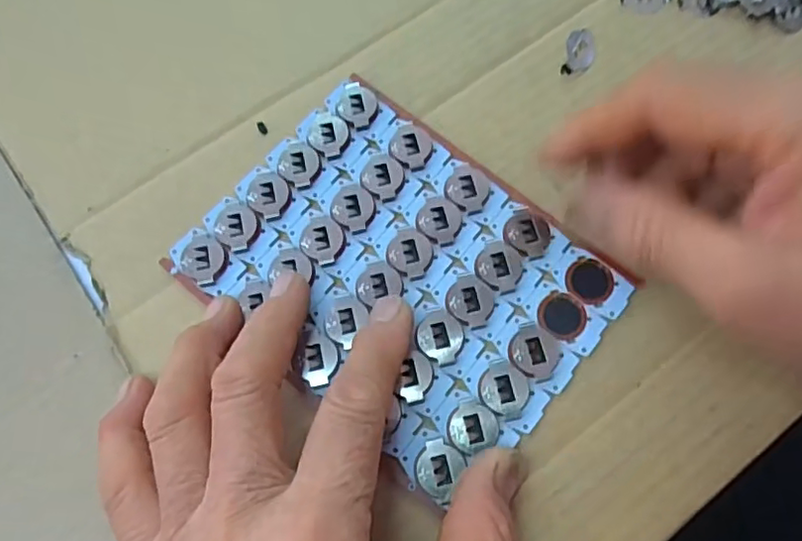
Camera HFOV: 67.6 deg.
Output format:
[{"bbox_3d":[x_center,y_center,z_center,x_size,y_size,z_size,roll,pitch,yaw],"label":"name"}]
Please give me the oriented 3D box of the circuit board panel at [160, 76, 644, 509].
[{"bbox_3d":[-0.001,0.000,0.233,0.145,0.007,0.109,38,75,14],"label":"circuit board panel"}]

